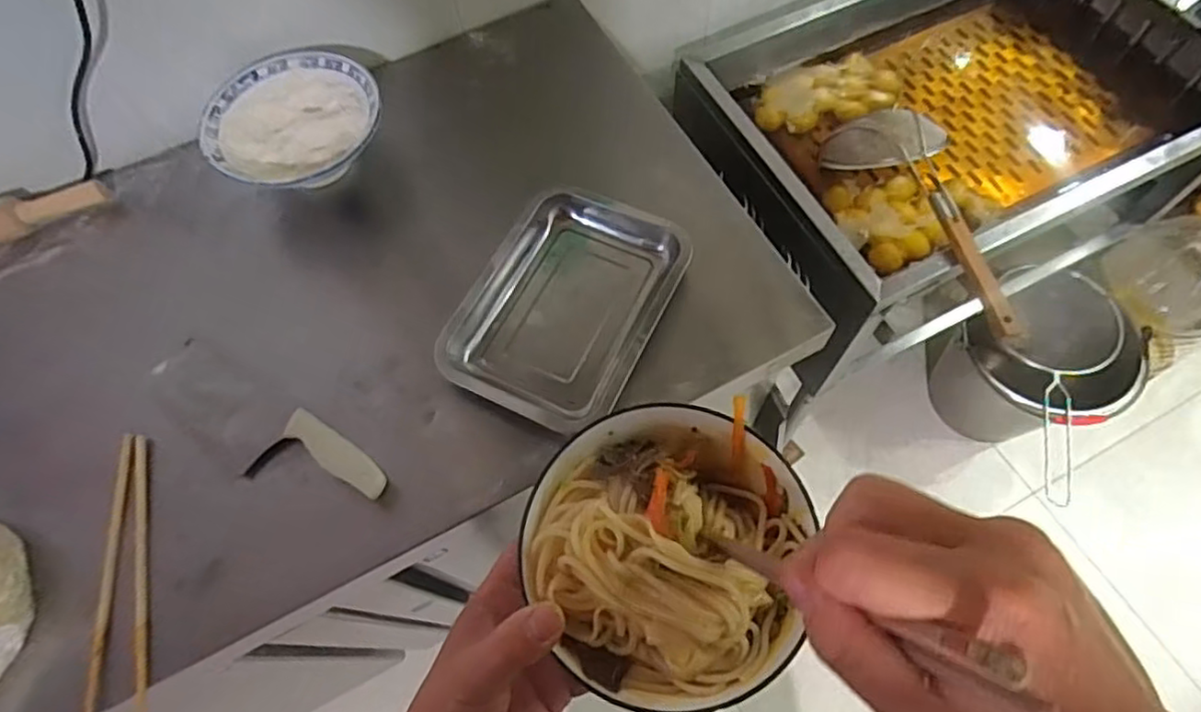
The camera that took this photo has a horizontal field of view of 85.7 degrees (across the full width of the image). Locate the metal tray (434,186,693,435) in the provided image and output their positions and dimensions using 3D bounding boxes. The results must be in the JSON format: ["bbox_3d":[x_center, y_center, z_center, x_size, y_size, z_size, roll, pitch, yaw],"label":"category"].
[{"bbox_3d":[-0.034,-0.051,0.678,0.190,0.045,0.254,25,68,14],"label":"metal tray"}]

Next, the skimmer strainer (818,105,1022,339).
[{"bbox_3d":[0.460,-0.195,0.870,0.149,0.086,0.396,-22,65,-8],"label":"skimmer strainer"}]

